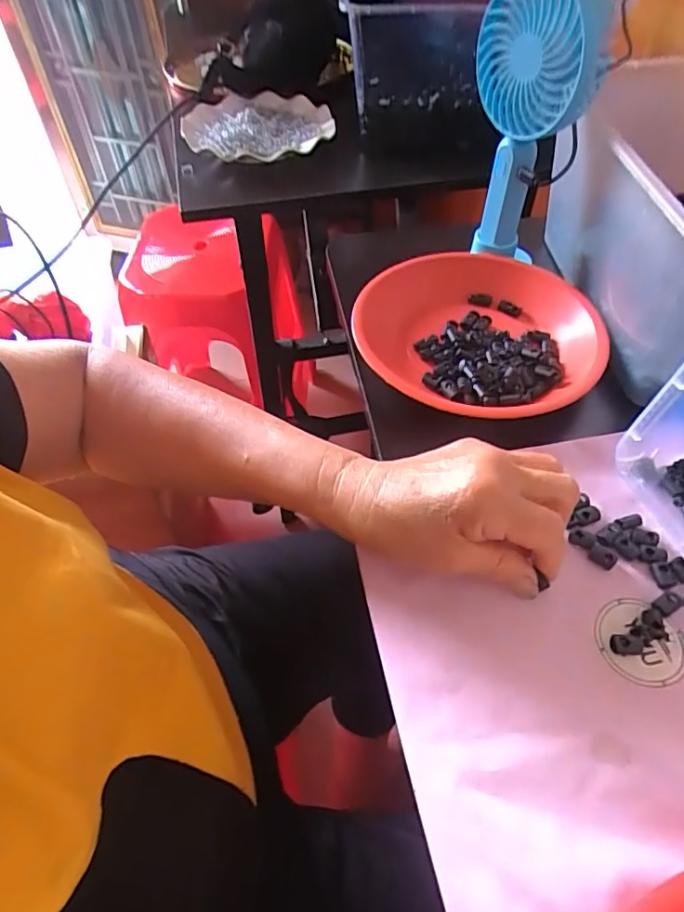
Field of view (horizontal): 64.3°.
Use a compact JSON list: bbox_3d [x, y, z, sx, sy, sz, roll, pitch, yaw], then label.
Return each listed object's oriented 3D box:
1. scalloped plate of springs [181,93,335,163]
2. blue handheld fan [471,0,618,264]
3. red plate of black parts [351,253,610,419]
[{"bbox_3d":[-0.110,-0.423,0.695,0.184,0.027,0.176,0,53,0],"label":"scalloped plate of springs"},{"bbox_3d":[0.148,-0.257,0.450,0.061,0.228,0.105,-34,60,-24],"label":"blue handheld fan"},{"bbox_3d":[0.112,-0.102,0.442,0.185,0.032,0.191,-2,48,2],"label":"red plate of black parts"}]

